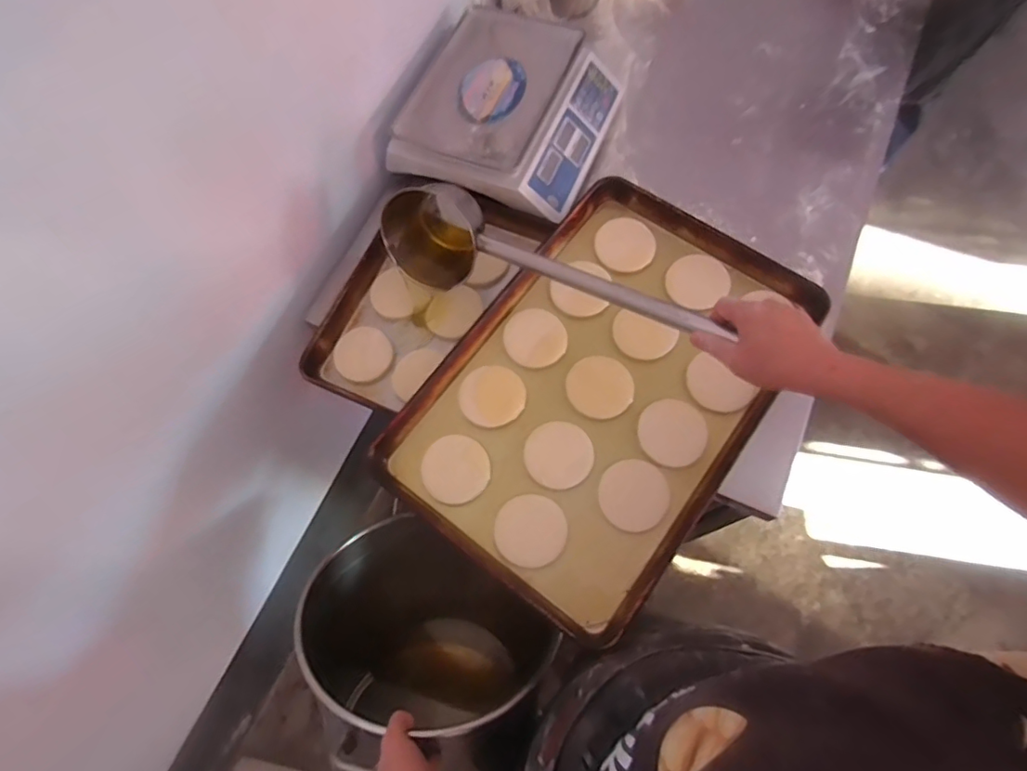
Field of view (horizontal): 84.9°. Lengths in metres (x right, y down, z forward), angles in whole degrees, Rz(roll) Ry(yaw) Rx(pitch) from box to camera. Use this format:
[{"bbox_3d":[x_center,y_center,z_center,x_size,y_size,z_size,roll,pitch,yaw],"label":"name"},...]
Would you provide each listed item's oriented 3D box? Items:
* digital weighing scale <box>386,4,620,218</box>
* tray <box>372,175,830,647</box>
[{"bbox_3d":[0.001,-0.495,1.002,0.325,0.103,0.386,21,72,11],"label":"digital weighing scale"},{"bbox_3d":[0.132,-0.002,0.814,0.393,0.056,0.594,35,77,14],"label":"tray"}]

